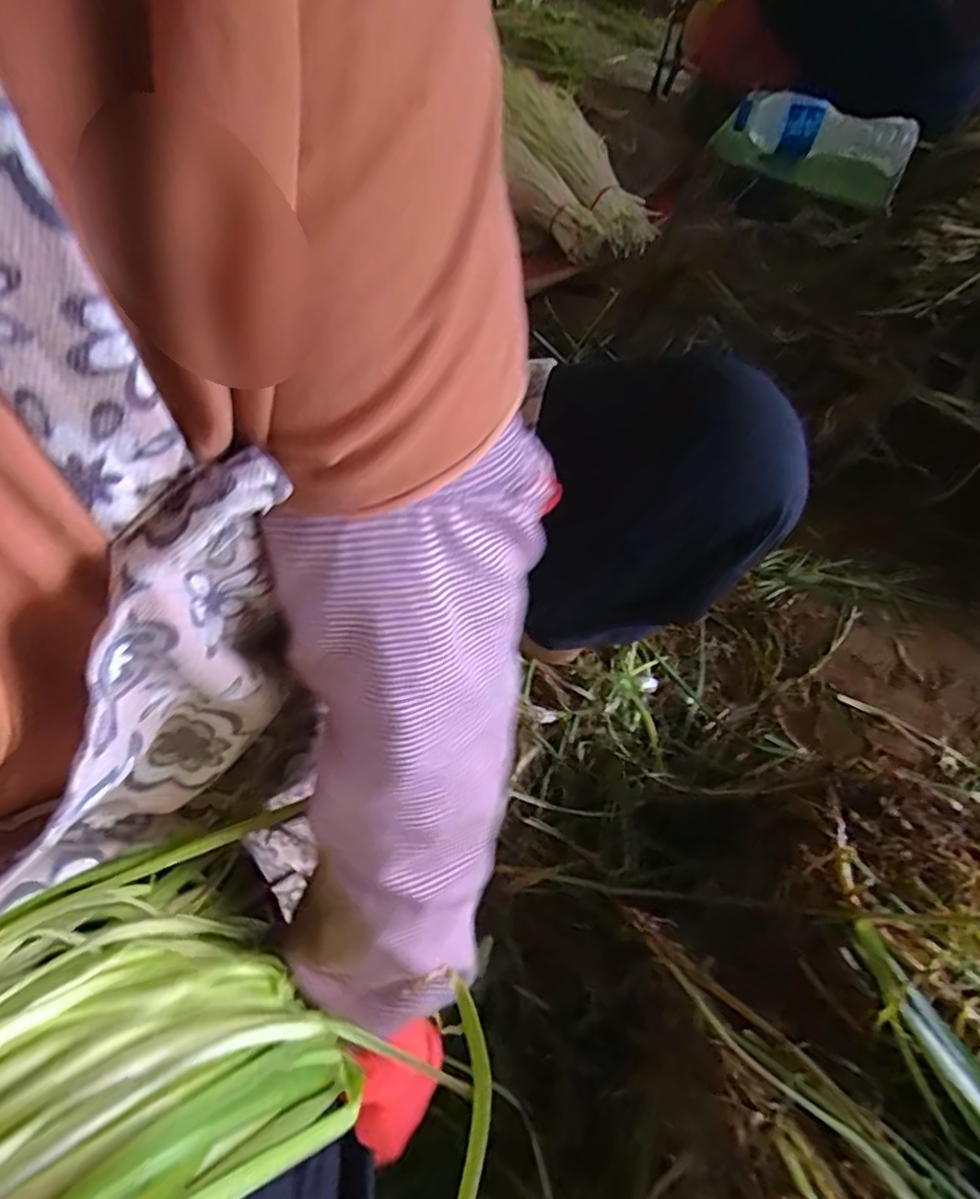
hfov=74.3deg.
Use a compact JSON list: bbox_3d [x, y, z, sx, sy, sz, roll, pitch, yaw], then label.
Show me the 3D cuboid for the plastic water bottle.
[{"bbox_3d":[0.400,-0.563,0.778,0.205,0.055,0.053,13,60,3],"label":"plastic water bottle"}]

